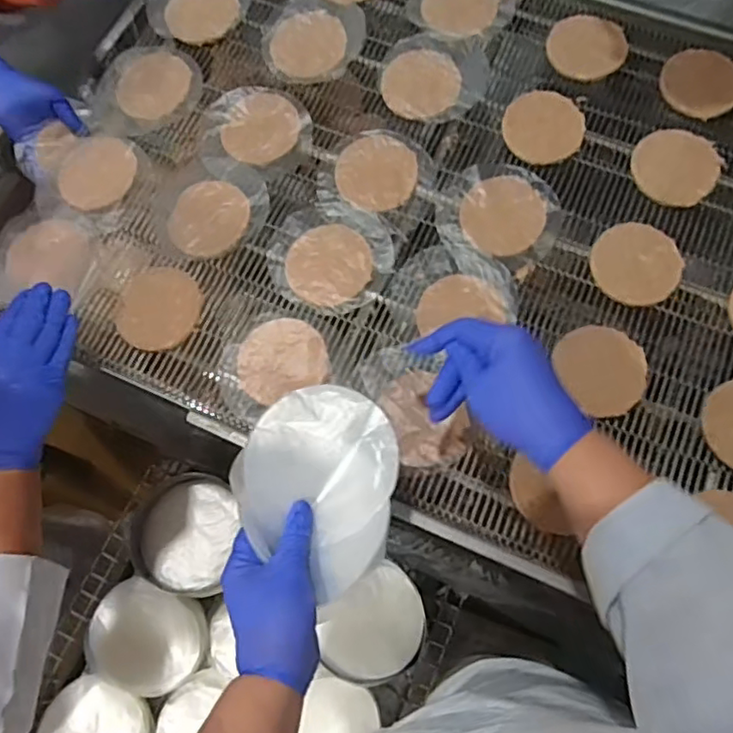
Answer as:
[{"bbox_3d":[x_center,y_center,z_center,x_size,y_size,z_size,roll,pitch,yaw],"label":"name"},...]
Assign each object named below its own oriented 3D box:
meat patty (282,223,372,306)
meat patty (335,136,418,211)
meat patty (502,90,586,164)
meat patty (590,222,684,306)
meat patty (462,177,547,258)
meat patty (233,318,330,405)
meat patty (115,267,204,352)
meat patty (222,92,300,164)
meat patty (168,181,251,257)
[{"bbox_3d":[-0.037,-0.101,0.615,0.082,0.006,0.083,0,73,-1],"label":"meat patty"},{"bbox_3d":[0.010,-0.203,0.646,0.082,0.004,0.088,1,73,0],"label":"meat patty"},{"bbox_3d":[0.187,-0.253,0.650,0.083,0.013,0.078,0,73,-1],"label":"meat patty"},{"bbox_3d":[0.263,-0.100,0.601,0.083,0.016,0.081,0,73,-1],"label":"meat patty"},{"bbox_3d":[0.138,-0.153,0.627,0.080,0.009,0.083,0,73,-1],"label":"meat patty"},{"bbox_3d":[-0.081,-0.008,0.587,0.082,0.010,0.073,-22,75,-7],"label":"meat patty"},{"bbox_3d":[-0.204,-0.058,0.611,0.081,0.004,0.084,-3,73,-1],"label":"meat patty"},{"bbox_3d":[-0.112,-0.258,0.672,0.074,0.005,0.084,31,75,8],"label":"meat patty"},{"bbox_3d":[-0.163,-0.153,0.637,0.081,0.007,0.081,0,73,-1],"label":"meat patty"}]

